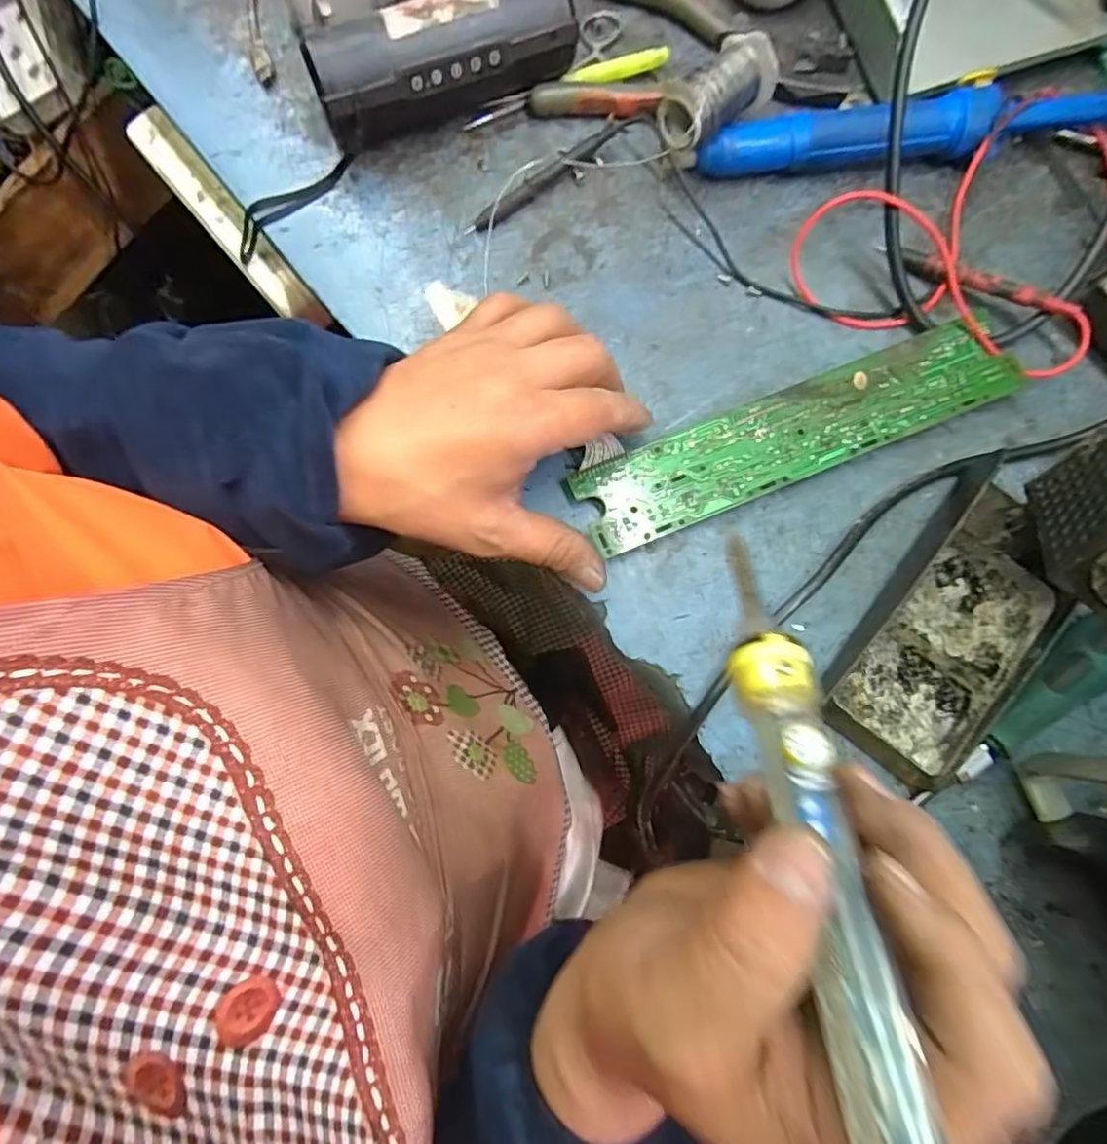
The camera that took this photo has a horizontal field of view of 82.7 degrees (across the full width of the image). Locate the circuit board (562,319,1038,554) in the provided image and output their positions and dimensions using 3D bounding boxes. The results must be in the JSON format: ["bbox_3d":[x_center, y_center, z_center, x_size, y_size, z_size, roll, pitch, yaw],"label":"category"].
[{"bbox_3d":[0.131,-0.075,0.338,0.244,0.004,0.047,-22,80,-3],"label":"circuit board"}]

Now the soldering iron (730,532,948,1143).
[{"bbox_3d":[0.071,0.076,0.165,0.018,0.016,0.191,-1,52,-1],"label":"soldering iron"}]

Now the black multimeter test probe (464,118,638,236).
[{"bbox_3d":[-0.001,-0.234,0.372,0.118,0.012,0.014,-41,82,-7],"label":"black multimeter test probe"}]

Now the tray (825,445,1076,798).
[{"bbox_3d":[0.205,0.025,0.315,0.071,0.033,0.158,38,81,7],"label":"tray"}]

